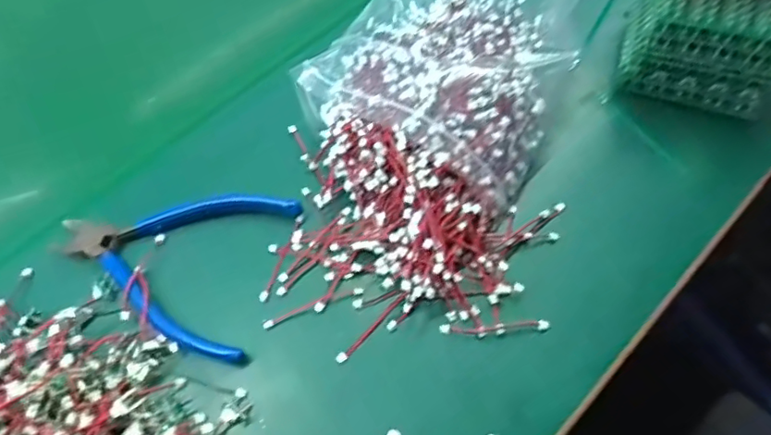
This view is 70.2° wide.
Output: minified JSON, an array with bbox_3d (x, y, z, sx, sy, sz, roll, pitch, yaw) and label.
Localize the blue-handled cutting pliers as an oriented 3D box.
[{"bbox_3d":[-0.131,0.024,0.325,0.135,0.013,0.099,10,61,10],"label":"blue-handled cutting pliers"}]

